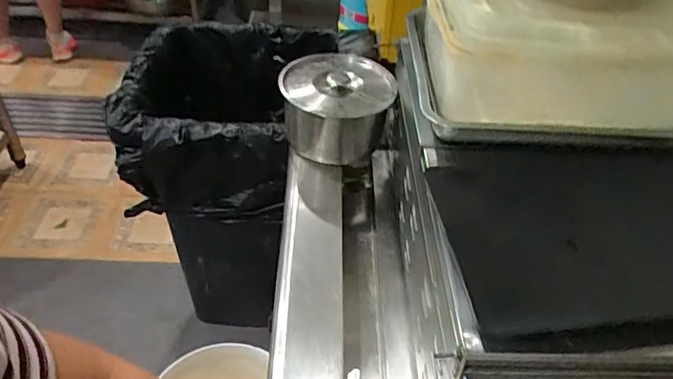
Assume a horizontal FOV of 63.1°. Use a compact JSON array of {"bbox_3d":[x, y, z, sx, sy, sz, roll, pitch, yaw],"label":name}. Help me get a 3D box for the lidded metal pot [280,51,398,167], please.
[{"bbox_3d":[0.001,-0.123,0.867,0.158,0.129,0.163,2,42,-2],"label":"lidded metal pot"}]

